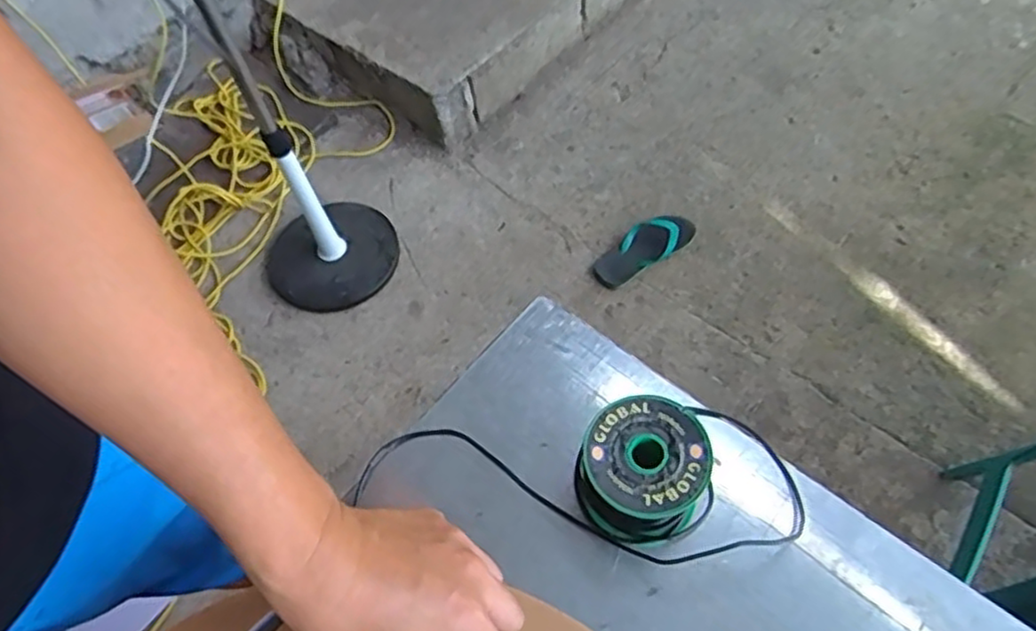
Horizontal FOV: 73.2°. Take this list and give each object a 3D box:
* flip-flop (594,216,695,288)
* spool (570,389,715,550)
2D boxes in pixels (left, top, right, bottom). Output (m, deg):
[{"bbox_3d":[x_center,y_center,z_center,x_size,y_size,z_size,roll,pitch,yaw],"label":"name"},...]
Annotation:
[{"bbox_3d":[0.257,-0.142,1.454,0.233,0.041,0.095,-35,63,-15],"label":"flip-flop"},{"bbox_3d":[0.073,0.095,0.414,0.073,0.067,0.070,-2,59,3],"label":"spool"}]

